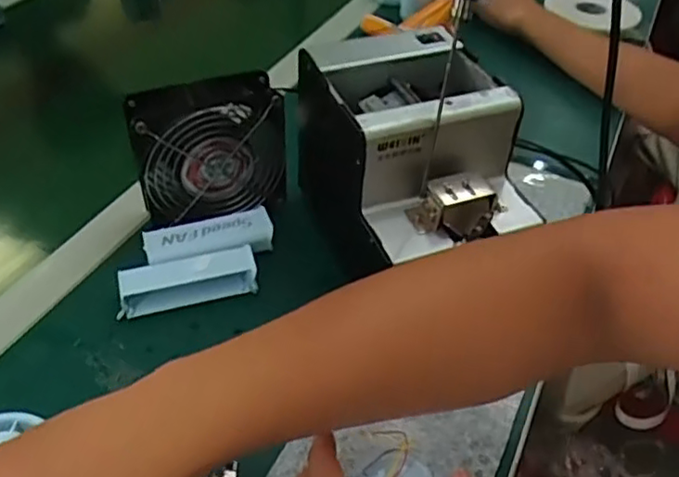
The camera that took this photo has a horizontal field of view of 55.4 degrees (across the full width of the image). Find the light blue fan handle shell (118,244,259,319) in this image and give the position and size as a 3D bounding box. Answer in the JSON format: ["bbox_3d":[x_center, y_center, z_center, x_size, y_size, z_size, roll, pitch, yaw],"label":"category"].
[{"bbox_3d":[-0.116,0.029,0.496,0.100,0.022,0.037,-10,44,-12],"label":"light blue fan handle shell"}]

